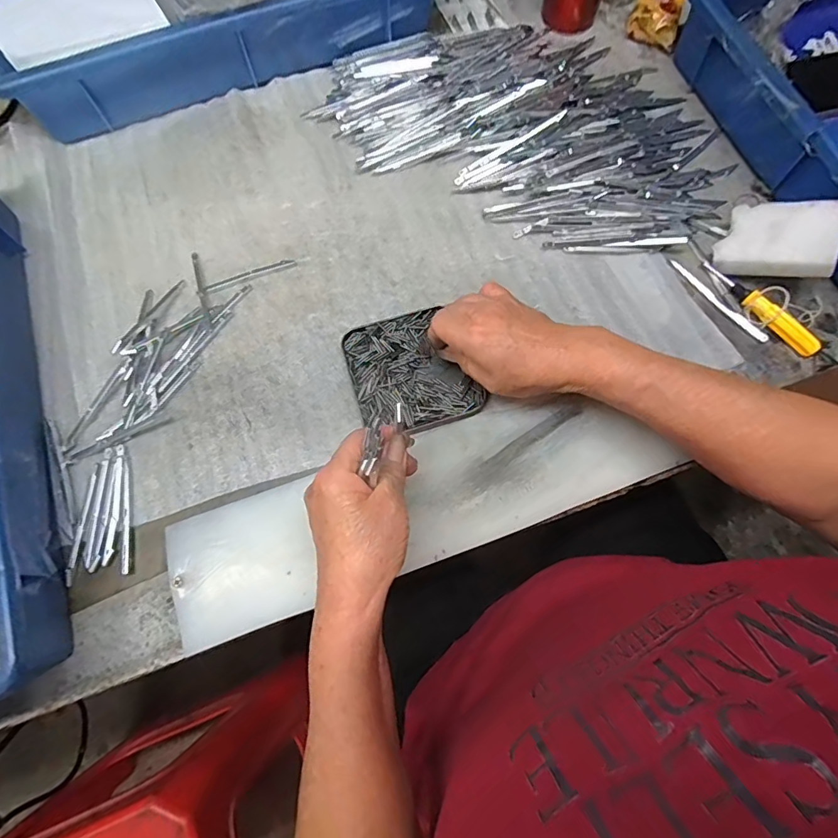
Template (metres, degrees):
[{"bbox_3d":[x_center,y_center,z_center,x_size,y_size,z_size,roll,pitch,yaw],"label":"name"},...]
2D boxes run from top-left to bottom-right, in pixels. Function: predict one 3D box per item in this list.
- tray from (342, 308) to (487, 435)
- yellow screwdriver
[{"bbox_3d":[-0.007,-0.039,0.402,0.095,0.013,0.102,-17,73,-7],"label":"tray"},{"bbox_3d":[0.295,-0.097,0.424,0.014,0.018,0.114,-41,77,-12],"label":"yellow screwdriver"}]

